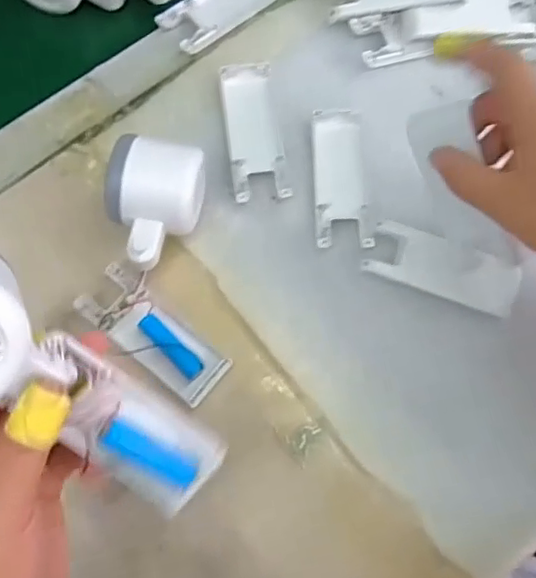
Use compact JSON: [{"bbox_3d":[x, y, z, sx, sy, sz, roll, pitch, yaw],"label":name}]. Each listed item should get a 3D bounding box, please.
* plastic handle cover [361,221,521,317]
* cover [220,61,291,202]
[{"bbox_3d":[0.119,-0.014,0.405,0.100,0.022,0.036,20,76,6],"label":"plastic handle cover"},{"bbox_3d":[-0.010,-0.115,0.434,0.039,0.011,0.102,-8,75,-2],"label":"cover"}]

